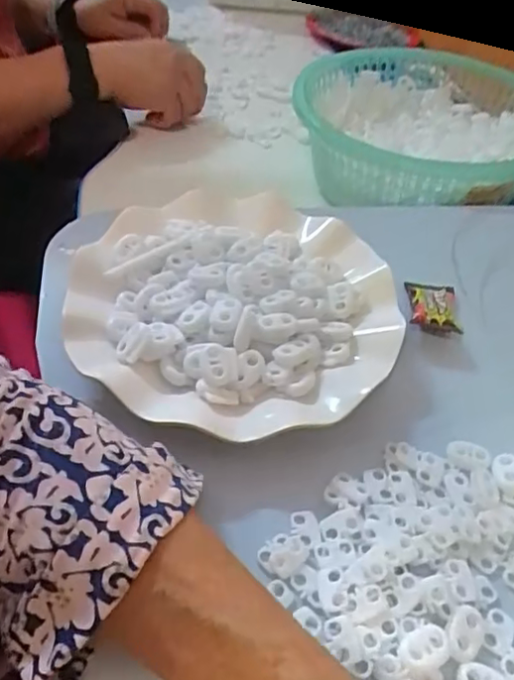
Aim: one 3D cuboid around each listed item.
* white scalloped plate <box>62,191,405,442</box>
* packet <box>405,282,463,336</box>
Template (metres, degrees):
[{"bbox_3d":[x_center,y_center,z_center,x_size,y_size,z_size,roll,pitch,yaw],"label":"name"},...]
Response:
[{"bbox_3d":[-0.011,-0.020,0.355,0.178,0.045,0.180,3,44,-3],"label":"white scalloped plate"},{"bbox_3d":[0.108,-0.023,0.380,0.030,0.012,0.049,9,44,3],"label":"packet"}]

